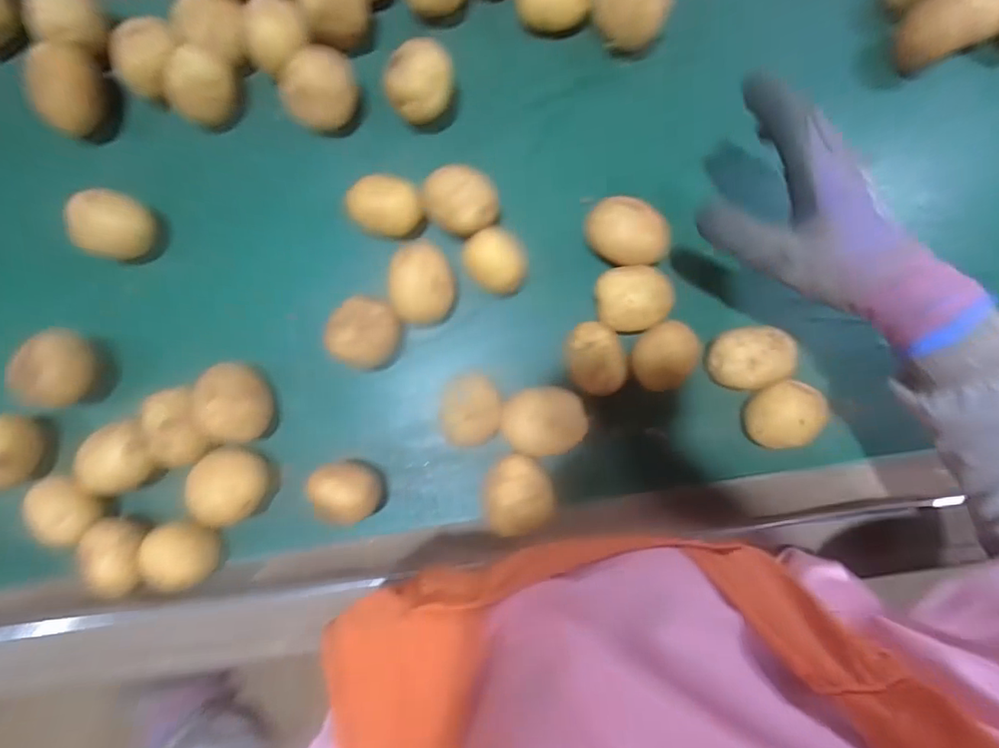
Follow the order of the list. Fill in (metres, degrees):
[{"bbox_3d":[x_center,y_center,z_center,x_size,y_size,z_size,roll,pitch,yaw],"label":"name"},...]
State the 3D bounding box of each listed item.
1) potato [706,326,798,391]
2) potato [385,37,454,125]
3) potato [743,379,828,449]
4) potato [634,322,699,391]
[{"bbox_3d":[0.192,-0.012,0.399,0.058,0.035,0.046,-5,89,-9],"label":"potato"},{"bbox_3d":[-0.065,-0.222,0.410,0.044,0.051,0.050,7,87,-9],"label":"potato"},{"bbox_3d":[0.212,0.030,0.389,0.040,0.039,0.049,11,87,-9],"label":"potato"},{"bbox_3d":[0.123,-0.013,0.395,0.049,0.032,0.045,0,88,-9],"label":"potato"}]

